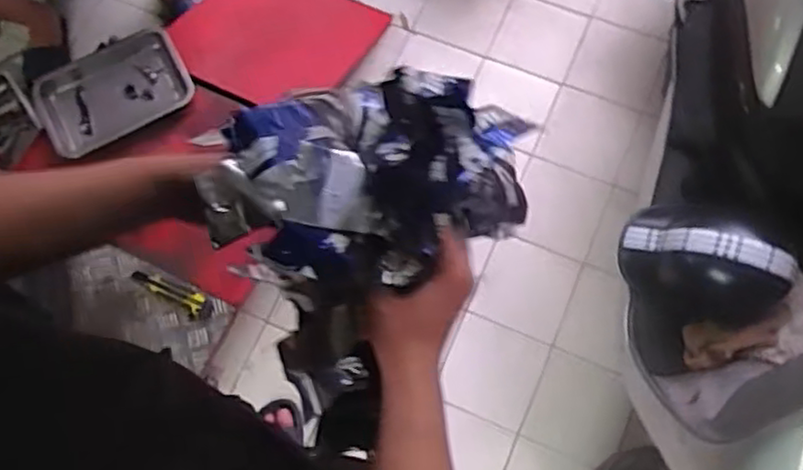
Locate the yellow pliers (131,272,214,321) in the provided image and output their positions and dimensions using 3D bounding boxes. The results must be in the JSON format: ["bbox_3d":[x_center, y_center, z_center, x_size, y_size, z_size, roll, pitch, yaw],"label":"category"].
[{"bbox_3d":[-0.465,0.121,1.403,0.186,0.011,0.049,26,79,9],"label":"yellow pliers"}]

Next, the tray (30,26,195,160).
[{"bbox_3d":[-0.656,-0.323,1.556,0.355,0.039,0.207,-23,88,7],"label":"tray"}]

